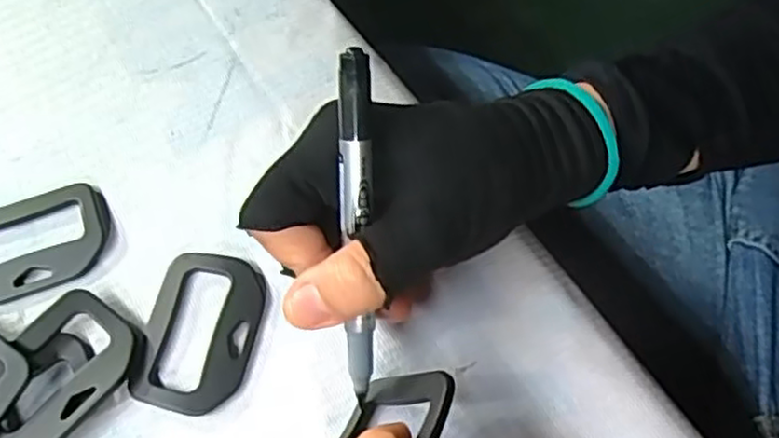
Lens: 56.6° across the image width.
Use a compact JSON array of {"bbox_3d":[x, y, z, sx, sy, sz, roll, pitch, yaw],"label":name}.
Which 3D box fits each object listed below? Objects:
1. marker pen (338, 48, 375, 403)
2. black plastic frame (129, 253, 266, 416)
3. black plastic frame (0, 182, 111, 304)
[{"bbox_3d":[-0.010,0.008,0.234,0.010,0.007,0.124,-1,108,2],"label":"marker pen"},{"bbox_3d":[-0.073,0.042,0.275,0.044,0.005,0.061,11,66,7],"label":"black plastic frame"},{"bbox_3d":[-0.145,0.010,0.293,0.062,0.005,0.042,-20,66,-7],"label":"black plastic frame"}]

